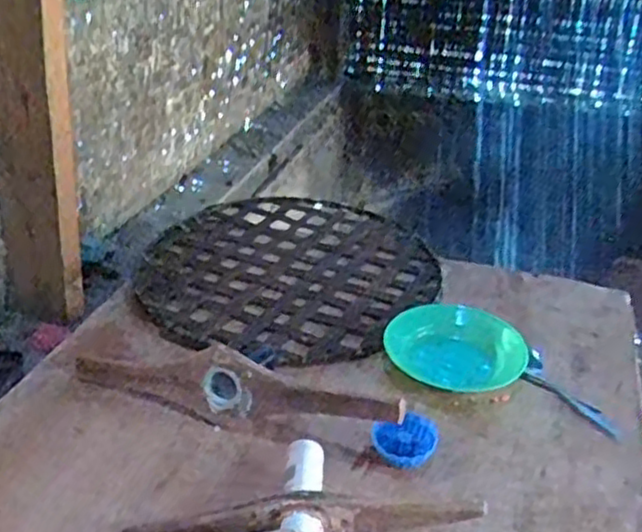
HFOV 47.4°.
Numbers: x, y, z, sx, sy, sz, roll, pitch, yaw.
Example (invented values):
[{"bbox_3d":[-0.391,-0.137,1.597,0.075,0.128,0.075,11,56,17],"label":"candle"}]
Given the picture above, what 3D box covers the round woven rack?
[{"bbox_3d":[-0.044,-0.002,1.008,0.377,0.018,0.405,2,30,-1],"label":"round woven rack"}]

